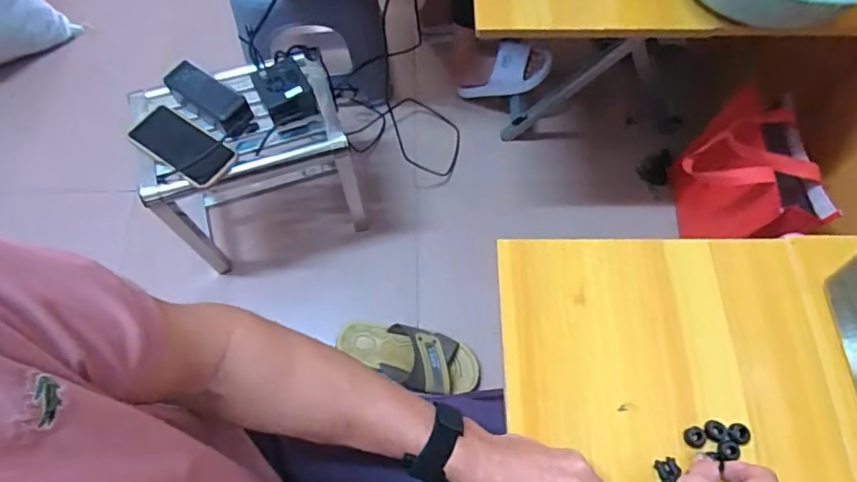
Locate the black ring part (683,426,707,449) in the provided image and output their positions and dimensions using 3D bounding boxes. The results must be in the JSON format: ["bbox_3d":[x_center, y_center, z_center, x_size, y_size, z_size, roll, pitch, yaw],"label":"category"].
[{"bbox_3d":[0.238,0.176,0.475,0.016,0.009,0.018,-6,67,-2],"label":"black ring part"}]

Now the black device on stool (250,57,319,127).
[{"bbox_3d":[-0.217,-0.227,0.803,0.073,0.059,0.078,-28,70,-11],"label":"black device on stool"}]

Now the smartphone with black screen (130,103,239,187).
[{"bbox_3d":[-0.356,-0.137,0.776,0.136,0.016,0.075,36,72,-4],"label":"smartphone with black screen"}]

